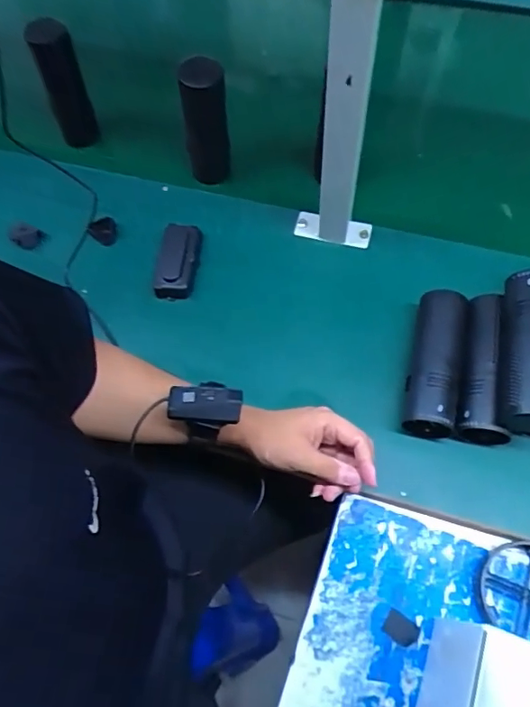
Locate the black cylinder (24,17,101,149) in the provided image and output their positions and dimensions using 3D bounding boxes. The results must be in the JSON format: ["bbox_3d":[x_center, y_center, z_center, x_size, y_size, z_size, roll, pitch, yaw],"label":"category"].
[{"bbox_3d":[-0.275,-0.366,0.717,0.056,0.150,0.055,-24,68,-9],"label":"black cylinder"}]

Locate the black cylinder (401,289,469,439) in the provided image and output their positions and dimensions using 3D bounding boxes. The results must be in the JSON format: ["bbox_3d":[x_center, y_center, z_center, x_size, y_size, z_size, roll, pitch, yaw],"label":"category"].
[{"bbox_3d":[0.188,0.010,0.584,0.054,0.067,0.160,11,67,8],"label":"black cylinder"}]

